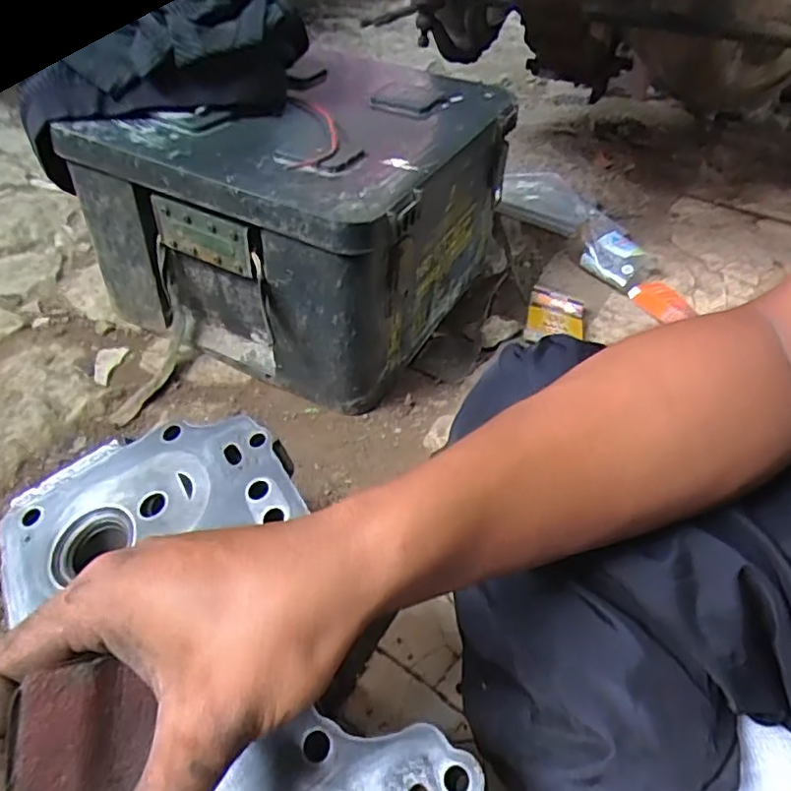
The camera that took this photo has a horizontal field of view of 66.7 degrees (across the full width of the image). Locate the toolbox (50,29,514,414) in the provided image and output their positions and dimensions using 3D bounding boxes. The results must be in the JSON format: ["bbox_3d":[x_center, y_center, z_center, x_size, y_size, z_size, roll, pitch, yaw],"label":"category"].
[{"bbox_3d":[-0.091,-0.201,0.684,0.326,0.247,0.352,22,45,19],"label":"toolbox"}]

